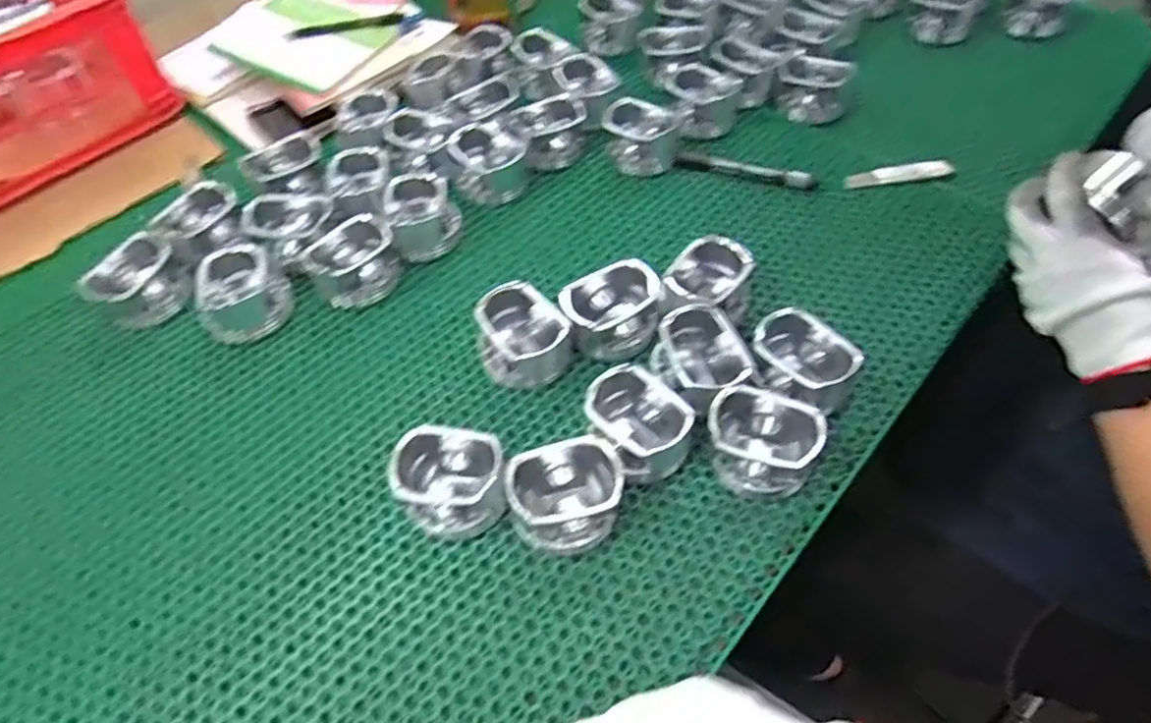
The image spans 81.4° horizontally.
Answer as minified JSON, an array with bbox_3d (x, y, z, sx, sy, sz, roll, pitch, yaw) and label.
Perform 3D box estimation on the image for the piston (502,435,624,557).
[{"bbox_3d":[-0.006,0.093,0.462,0.076,0.053,0.058,-18,54,-8],"label":"piston"}]

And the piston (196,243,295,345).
[{"bbox_3d":[-0.298,-0.062,0.598,0.074,0.054,0.074,-26,56,-14],"label":"piston"}]

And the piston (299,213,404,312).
[{"bbox_3d":[-0.202,-0.090,0.610,0.078,0.049,0.069,-19,55,-10],"label":"piston"}]

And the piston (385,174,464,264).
[{"bbox_3d":[-0.147,-0.142,0.650,0.065,0.053,0.064,-15,54,-7],"label":"piston"}]

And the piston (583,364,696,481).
[{"bbox_3d":[0.044,0.044,0.494,0.065,0.053,0.074,-28,56,-15],"label":"piston"}]

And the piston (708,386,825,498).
[{"bbox_3d":[0.133,0.060,0.485,0.078,0.049,0.065,20,58,18],"label":"piston"}]

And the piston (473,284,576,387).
[{"bbox_3d":[-0.045,-0.024,0.550,0.069,0.059,0.068,-24,55,-13],"label":"piston"}]

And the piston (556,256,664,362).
[{"bbox_3d":[0.031,-0.042,0.562,0.079,0.050,0.064,-21,55,-11],"label":"piston"}]

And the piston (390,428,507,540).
[{"bbox_3d":[-0.087,0.086,0.471,0.076,0.050,0.065,0,54,5],"label":"piston"}]

